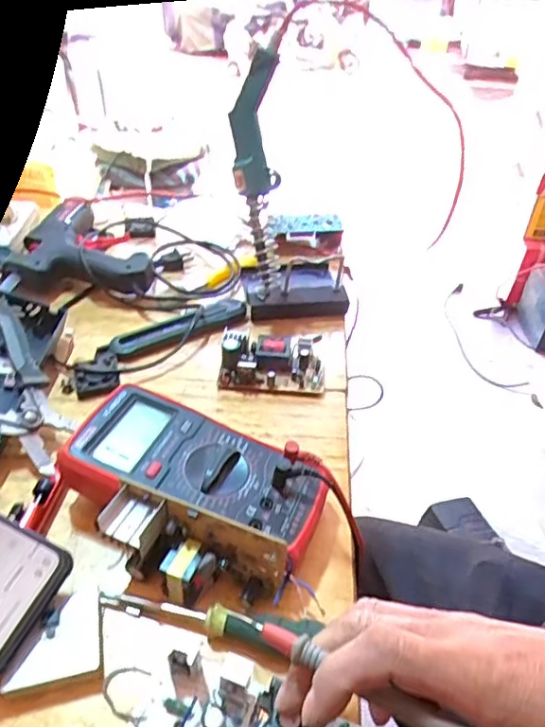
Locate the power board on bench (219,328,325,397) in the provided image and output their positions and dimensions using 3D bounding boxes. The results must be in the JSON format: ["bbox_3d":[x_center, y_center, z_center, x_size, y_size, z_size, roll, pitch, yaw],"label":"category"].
[{"bbox_3d":[0.001,-0.011,0.532,0.098,0.035,0.077,3,41,1],"label":"power board on bench"}]

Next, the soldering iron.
[{"bbox_3d":[-0.013,-0.182,0.531,0.045,0.231,0.035,-5,19,-9],"label":"soldering iron"}]

